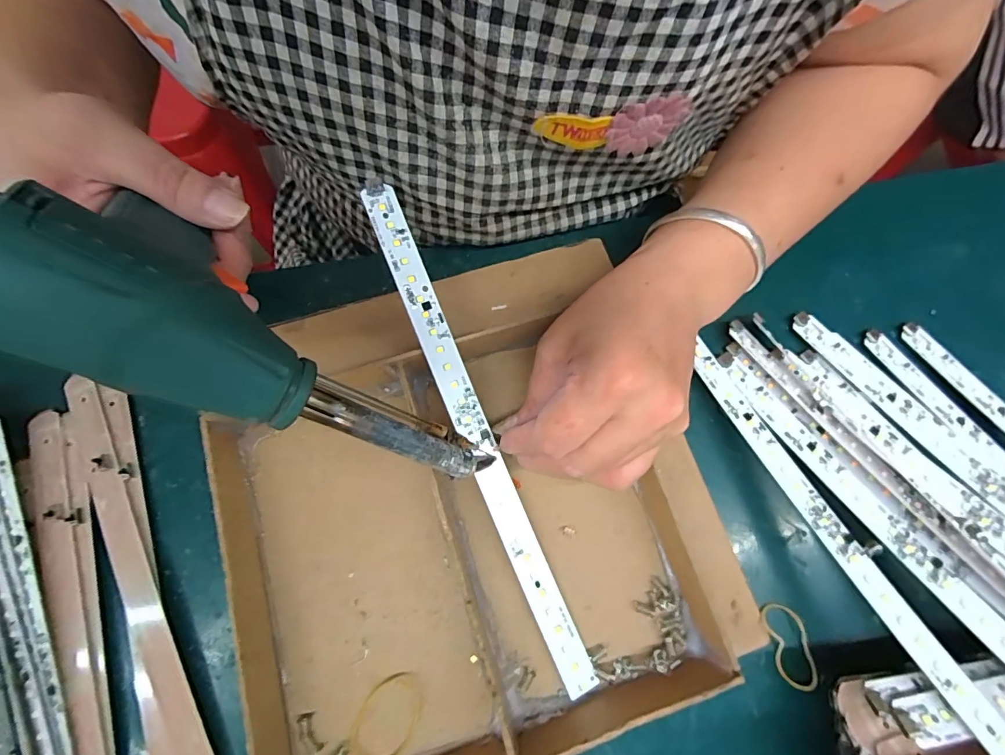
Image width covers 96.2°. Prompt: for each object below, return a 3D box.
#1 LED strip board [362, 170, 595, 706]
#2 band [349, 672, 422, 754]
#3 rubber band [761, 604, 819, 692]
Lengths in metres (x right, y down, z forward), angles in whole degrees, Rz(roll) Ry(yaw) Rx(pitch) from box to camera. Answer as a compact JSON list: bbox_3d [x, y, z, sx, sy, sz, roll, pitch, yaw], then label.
[{"bbox_3d":[-0.014,0.031,0.238,0.018,0.010,0.277,-22,90,-8],"label":"LED strip board"},{"bbox_3d":[-0.058,0.172,0.226,0.029,0.004,0.044,20,74,5],"label":"band"},{"bbox_3d":[0.155,0.145,0.243,0.020,0.004,0.042,-15,77,-2],"label":"rubber band"}]

